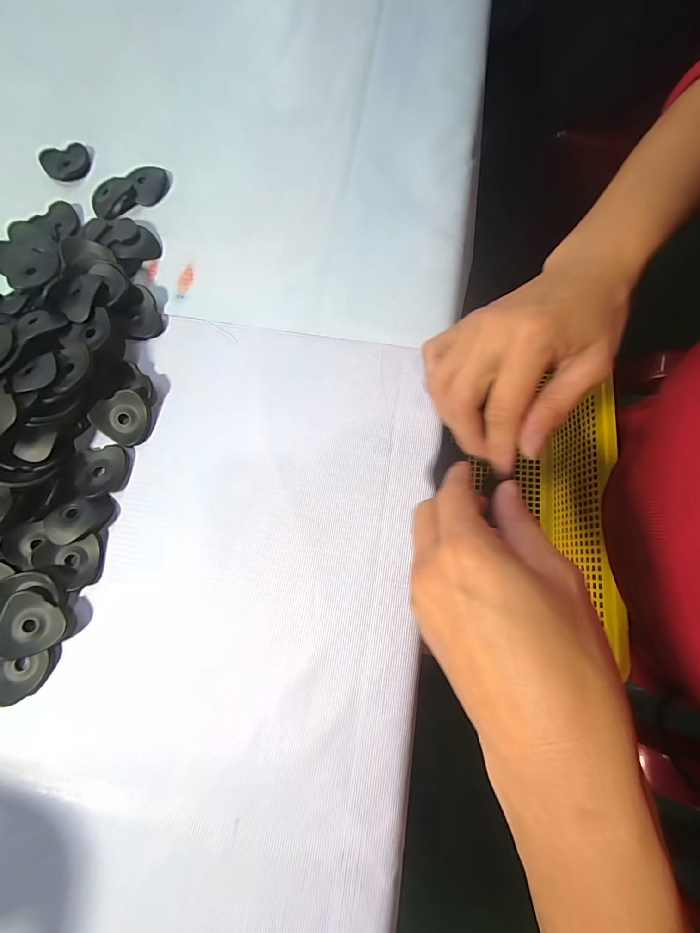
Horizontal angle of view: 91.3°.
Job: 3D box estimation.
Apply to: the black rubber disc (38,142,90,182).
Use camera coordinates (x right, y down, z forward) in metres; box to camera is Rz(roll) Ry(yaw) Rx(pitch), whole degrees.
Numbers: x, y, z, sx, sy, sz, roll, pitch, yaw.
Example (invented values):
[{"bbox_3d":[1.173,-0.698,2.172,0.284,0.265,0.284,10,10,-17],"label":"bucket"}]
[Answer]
[{"bbox_3d":[-0.224,-0.240,0.270,0.035,0.007,0.035,0,79,1],"label":"black rubber disc"}]

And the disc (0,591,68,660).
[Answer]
[{"bbox_3d":[-0.181,0.092,0.193,0.033,0.006,0.034,1,83,-9],"label":"disc"}]

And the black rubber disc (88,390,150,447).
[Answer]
[{"bbox_3d":[-0.147,-0.032,0.222,0.032,0.013,0.033,0,79,1],"label":"black rubber disc"}]

